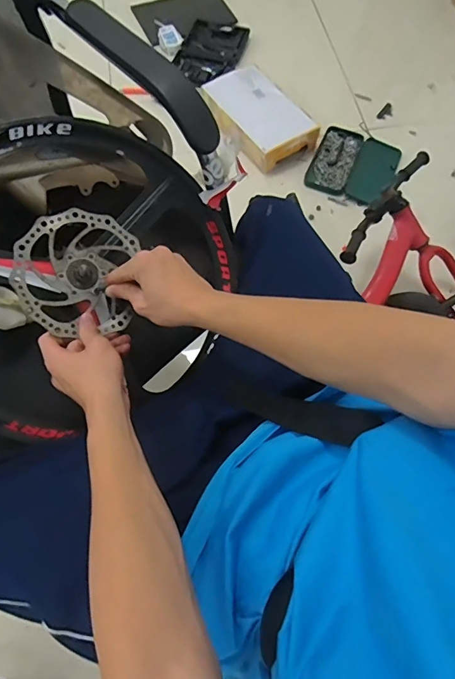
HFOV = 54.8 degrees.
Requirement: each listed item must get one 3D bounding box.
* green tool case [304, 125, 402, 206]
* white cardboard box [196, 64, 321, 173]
[{"bbox_3d":[0.383,-0.532,1.341,0.248,0.037,0.269,27,69,10],"label":"green tool case"},{"bbox_3d":[0.105,-0.696,1.358,0.227,0.071,0.346,-27,70,-11],"label":"white cardboard box"}]

